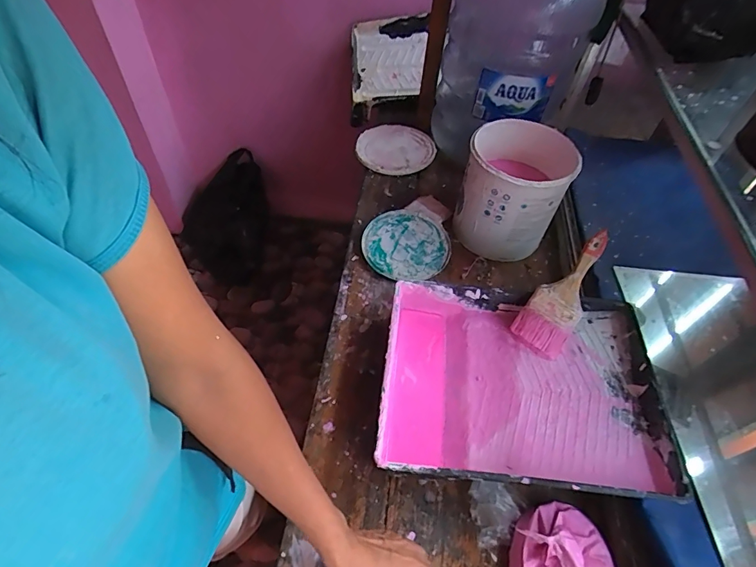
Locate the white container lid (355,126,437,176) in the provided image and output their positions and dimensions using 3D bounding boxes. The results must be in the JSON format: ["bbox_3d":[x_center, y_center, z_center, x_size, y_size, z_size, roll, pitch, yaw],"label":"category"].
[{"bbox_3d":[0.036,-0.309,0.986,0.168,0.018,0.157,2,51,-2],"label":"white container lid"}]

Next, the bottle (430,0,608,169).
[{"bbox_3d":[0.253,-0.466,0.841,0.237,0.452,0.276,12,51,6],"label":"bottle"}]

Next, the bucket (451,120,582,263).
[{"bbox_3d":[0.237,-0.165,0.782,0.168,0.181,0.172,2,52,-2],"label":"bucket"}]

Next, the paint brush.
[{"bbox_3d":[0.274,0.012,0.632,0.072,0.025,0.195,33,84,20],"label":"paint brush"}]

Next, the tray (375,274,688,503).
[{"bbox_3d":[0.184,0.143,0.601,0.352,0.086,0.276,8,52,2],"label":"tray"}]

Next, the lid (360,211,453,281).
[{"bbox_3d":[0.052,-0.071,0.800,0.155,0.023,0.152,2,52,-2],"label":"lid"}]

